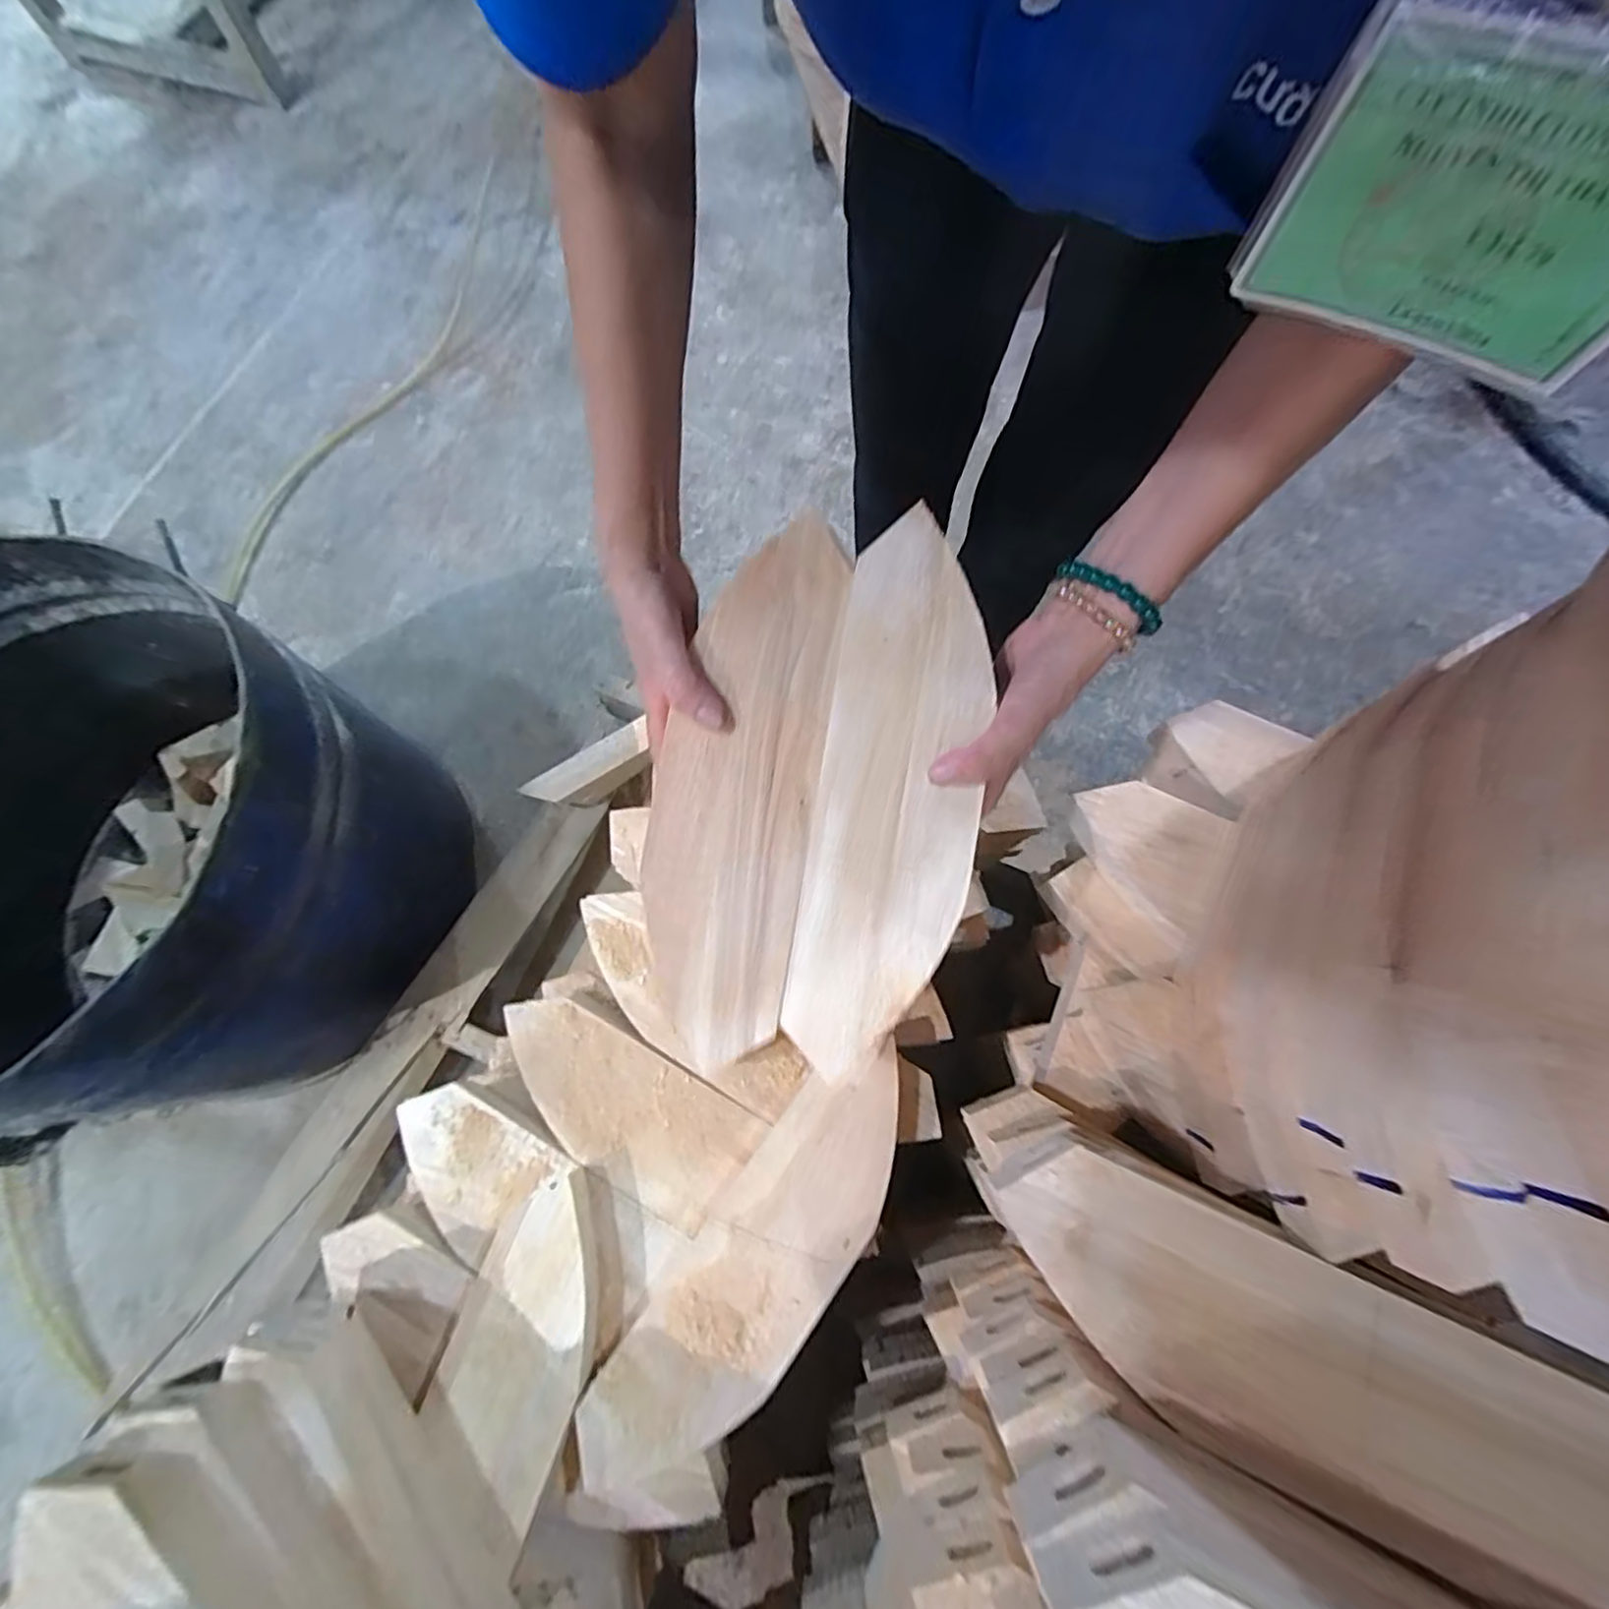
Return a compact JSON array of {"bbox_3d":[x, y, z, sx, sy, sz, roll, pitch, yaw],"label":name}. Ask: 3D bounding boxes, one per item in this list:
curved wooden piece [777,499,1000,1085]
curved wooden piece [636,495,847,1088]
[{"bbox_3d":[0.050,-0.008,0.390,0.094,0.010,0.312,9,87,4],"label":"curved wooden piece"},{"bbox_3d":[-0.039,-0.014,0.398,0.090,0.011,0.309,10,85,4],"label":"curved wooden piece"}]

